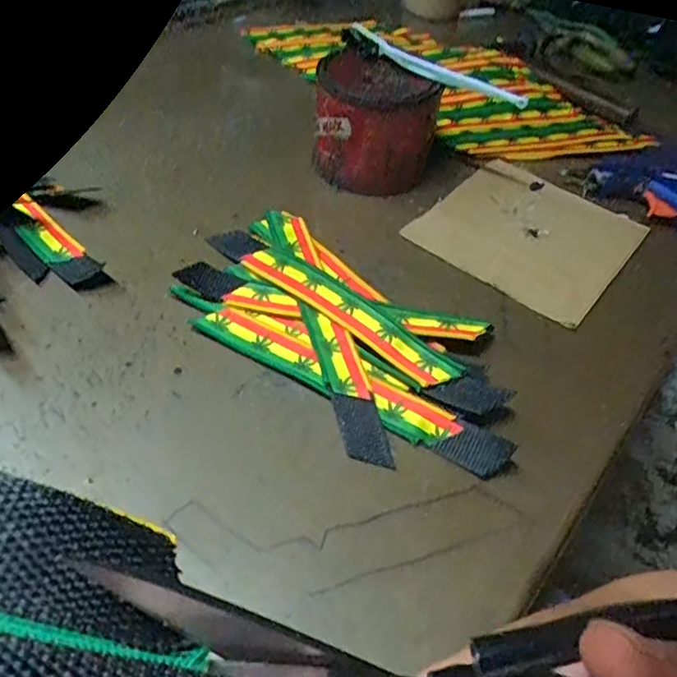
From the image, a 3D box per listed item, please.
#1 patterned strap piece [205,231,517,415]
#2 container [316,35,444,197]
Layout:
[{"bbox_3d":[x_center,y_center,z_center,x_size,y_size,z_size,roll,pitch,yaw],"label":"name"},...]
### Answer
[{"bbox_3d":[0.002,-0.021,0.415,0.244,0.020,0.031,34,54,22],"label":"patterned strap piece"},{"bbox_3d":[0.030,-0.185,0.512,0.098,0.085,0.093,3,49,-4],"label":"container"}]

